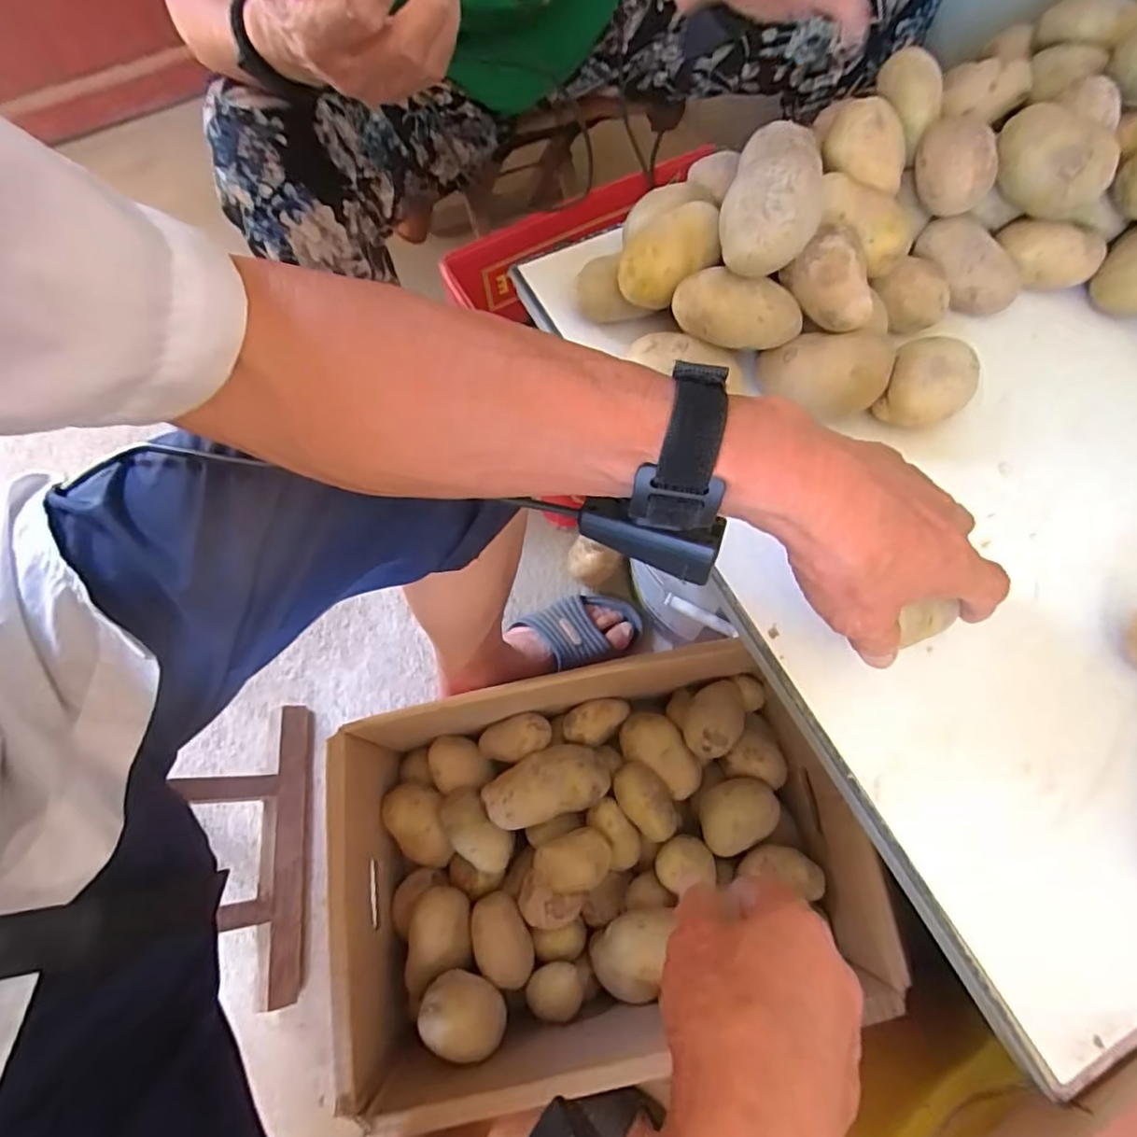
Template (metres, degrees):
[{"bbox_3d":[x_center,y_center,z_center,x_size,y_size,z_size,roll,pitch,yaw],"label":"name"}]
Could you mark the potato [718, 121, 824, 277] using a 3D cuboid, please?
[{"bbox_3d":[0.120,-0.213,0.355,0.053,0.045,0.075,18,110,6],"label":"potato"}]

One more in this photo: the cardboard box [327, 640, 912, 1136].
[{"bbox_3d":[0.025,0.241,0.529,0.409,0.154,0.271,-12,69,-2],"label":"cardboard box"}]

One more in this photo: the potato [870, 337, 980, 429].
[{"bbox_3d":[0.234,-0.115,0.398,0.051,0.048,0.053,-1,69,2],"label":"potato"}]

